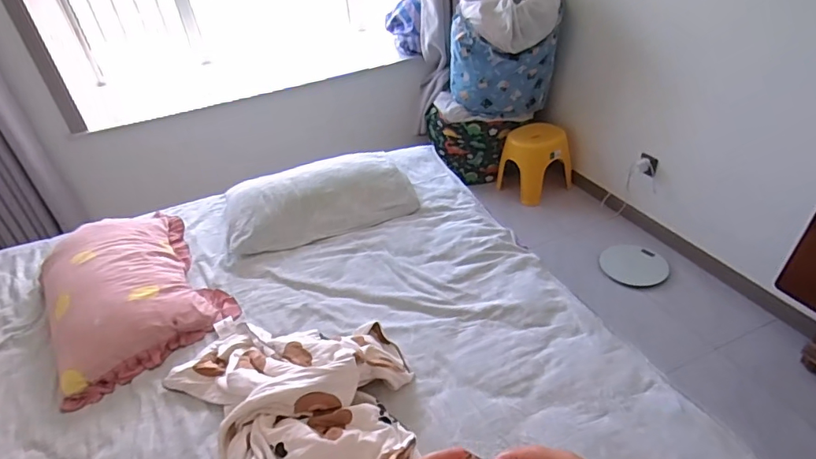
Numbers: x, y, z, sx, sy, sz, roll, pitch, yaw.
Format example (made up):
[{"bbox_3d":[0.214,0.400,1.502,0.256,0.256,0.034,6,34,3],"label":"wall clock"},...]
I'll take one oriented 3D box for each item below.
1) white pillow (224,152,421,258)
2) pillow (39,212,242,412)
[{"bbox_3d":[-0.320,-0.125,1.757,0.630,0.120,0.391,-15,35,-13],"label":"white pillow"},{"bbox_3d":[-0.826,0.138,1.449,0.440,0.136,0.714,-25,39,-26],"label":"pillow"}]

